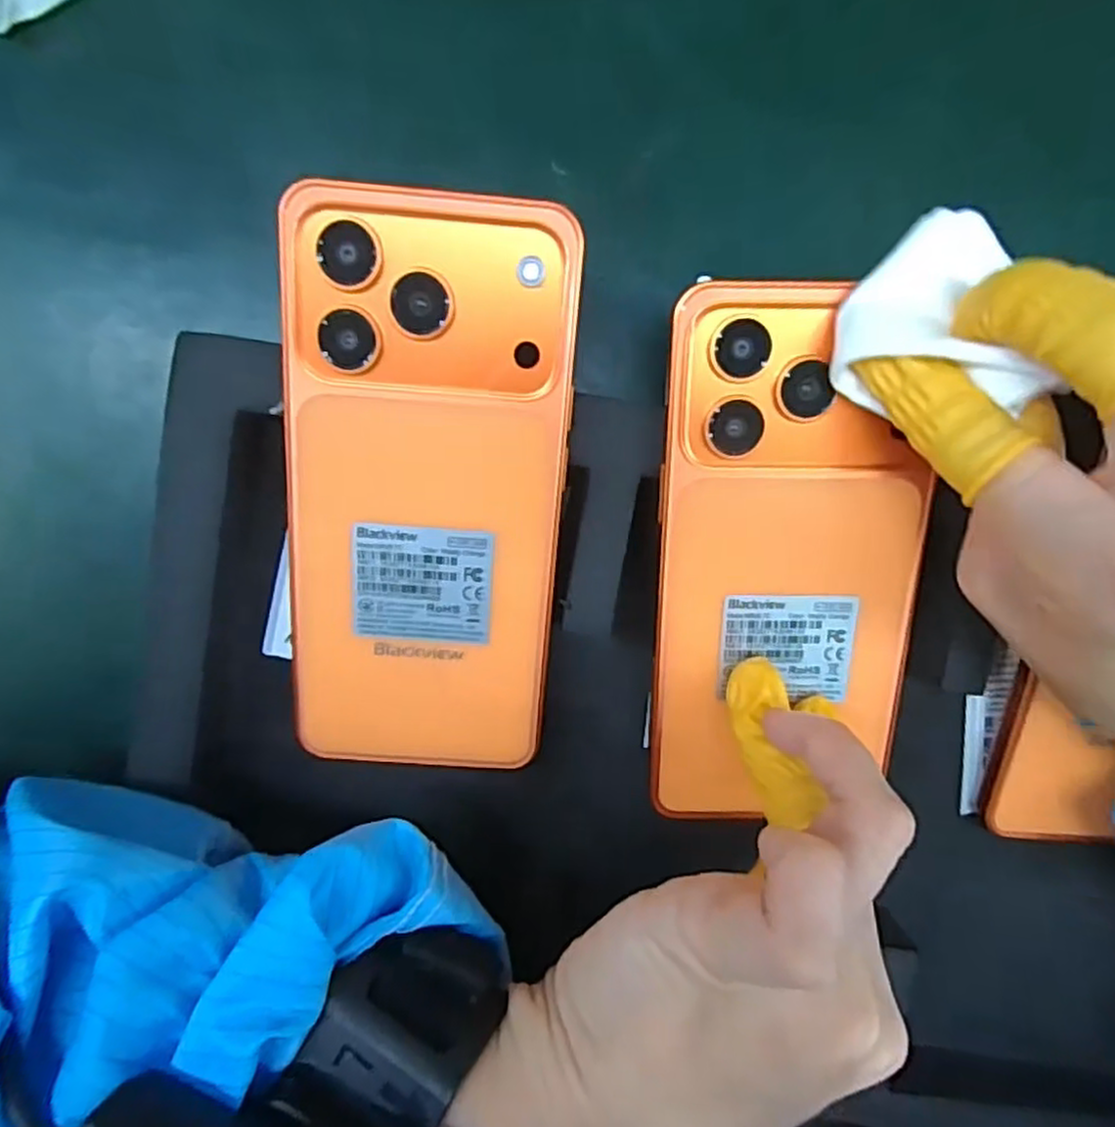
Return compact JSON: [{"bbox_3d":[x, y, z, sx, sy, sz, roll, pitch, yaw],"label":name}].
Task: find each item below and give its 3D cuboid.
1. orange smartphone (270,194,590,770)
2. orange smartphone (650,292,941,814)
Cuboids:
[{"bbox_3d":[-0.037,-0.014,0.202,0.076,0.007,0.162,5,109,-1],"label":"orange smartphone"},{"bbox_3d":[0.068,0.004,0.208,0.075,0.007,0.157,-1,109,1],"label":"orange smartphone"}]

